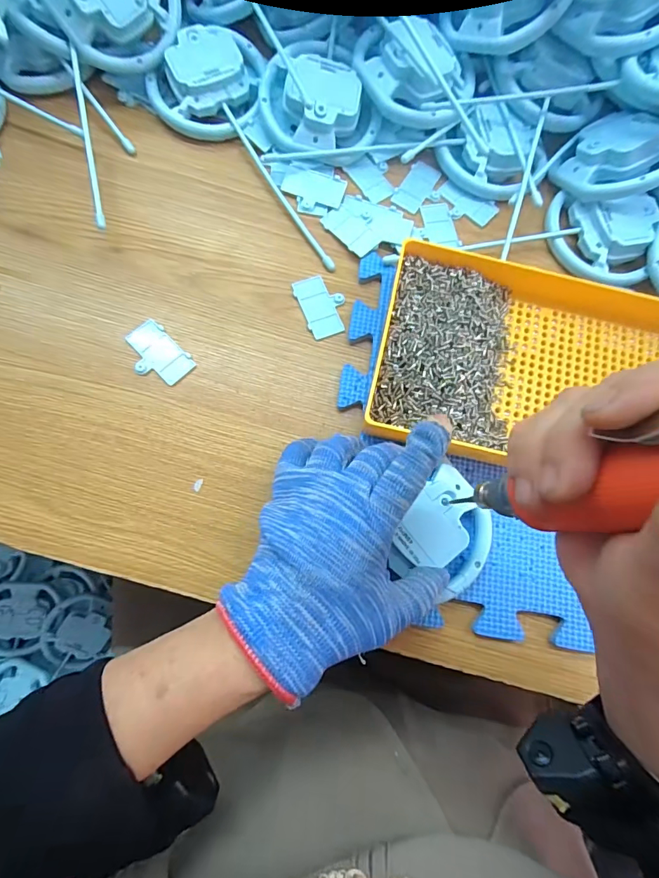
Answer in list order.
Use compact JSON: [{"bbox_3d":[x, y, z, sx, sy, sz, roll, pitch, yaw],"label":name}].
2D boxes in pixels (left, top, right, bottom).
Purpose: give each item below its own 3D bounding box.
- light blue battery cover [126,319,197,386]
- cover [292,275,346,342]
[{"bbox_3d":[-0.132,-0.064,0.329,0.054,0.004,0.036,44,78,6],"label":"light blue battery cover"},{"bbox_3d":[-0.005,-0.108,0.349,0.035,0.004,0.054,-21,79,-9],"label":"cover"}]

